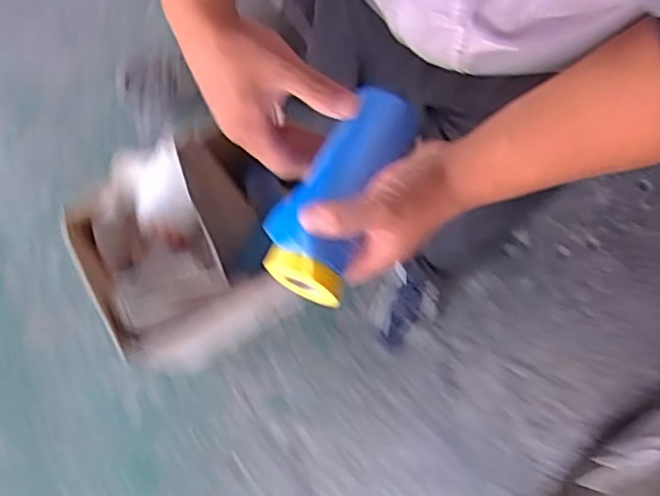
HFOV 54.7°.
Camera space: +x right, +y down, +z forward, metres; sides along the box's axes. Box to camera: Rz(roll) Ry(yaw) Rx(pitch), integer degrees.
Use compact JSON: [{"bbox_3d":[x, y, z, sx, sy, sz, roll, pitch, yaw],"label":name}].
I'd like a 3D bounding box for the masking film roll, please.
[{"bbox_3d":[0.010,-0.046,0.485,0.066,0.047,0.167,26,78,7],"label":"masking film roll"}]

